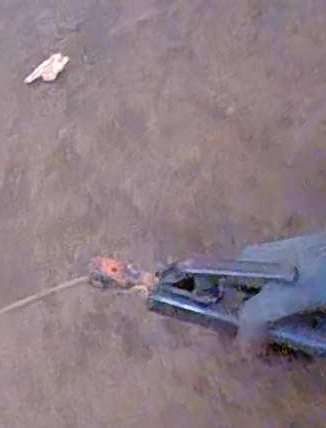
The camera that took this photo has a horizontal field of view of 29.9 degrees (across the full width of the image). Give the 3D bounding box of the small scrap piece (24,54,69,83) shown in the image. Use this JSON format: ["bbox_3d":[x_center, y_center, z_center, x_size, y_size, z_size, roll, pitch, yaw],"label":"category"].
[{"bbox_3d":[-0.137,-0.170,0.724,0.026,0.013,0.052,32,66,19],"label":"small scrap piece"}]

